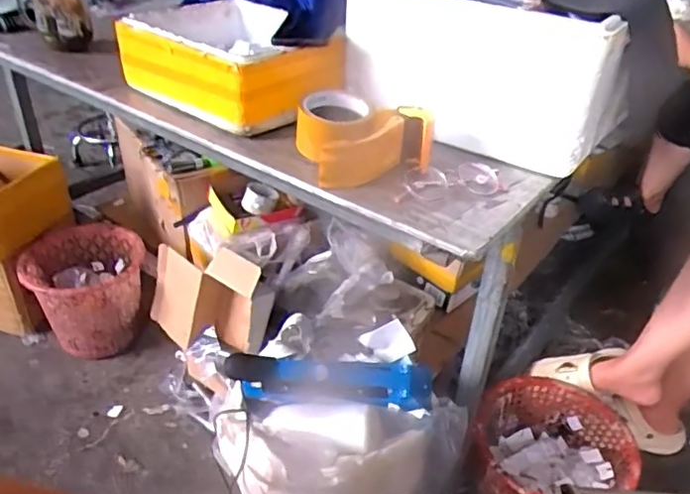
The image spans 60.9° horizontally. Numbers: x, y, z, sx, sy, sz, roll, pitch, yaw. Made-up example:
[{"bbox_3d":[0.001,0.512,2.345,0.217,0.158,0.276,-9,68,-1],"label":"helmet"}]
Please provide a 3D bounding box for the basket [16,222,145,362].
[{"bbox_3d":[-0.656,0.113,1.523,0.277,0.251,0.259,-9,37,-18],"label":"basket"}]

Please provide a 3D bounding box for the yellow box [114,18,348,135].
[{"bbox_3d":[-0.170,-0.273,0.862,0.307,0.094,0.202,28,42,30],"label":"yellow box"}]

